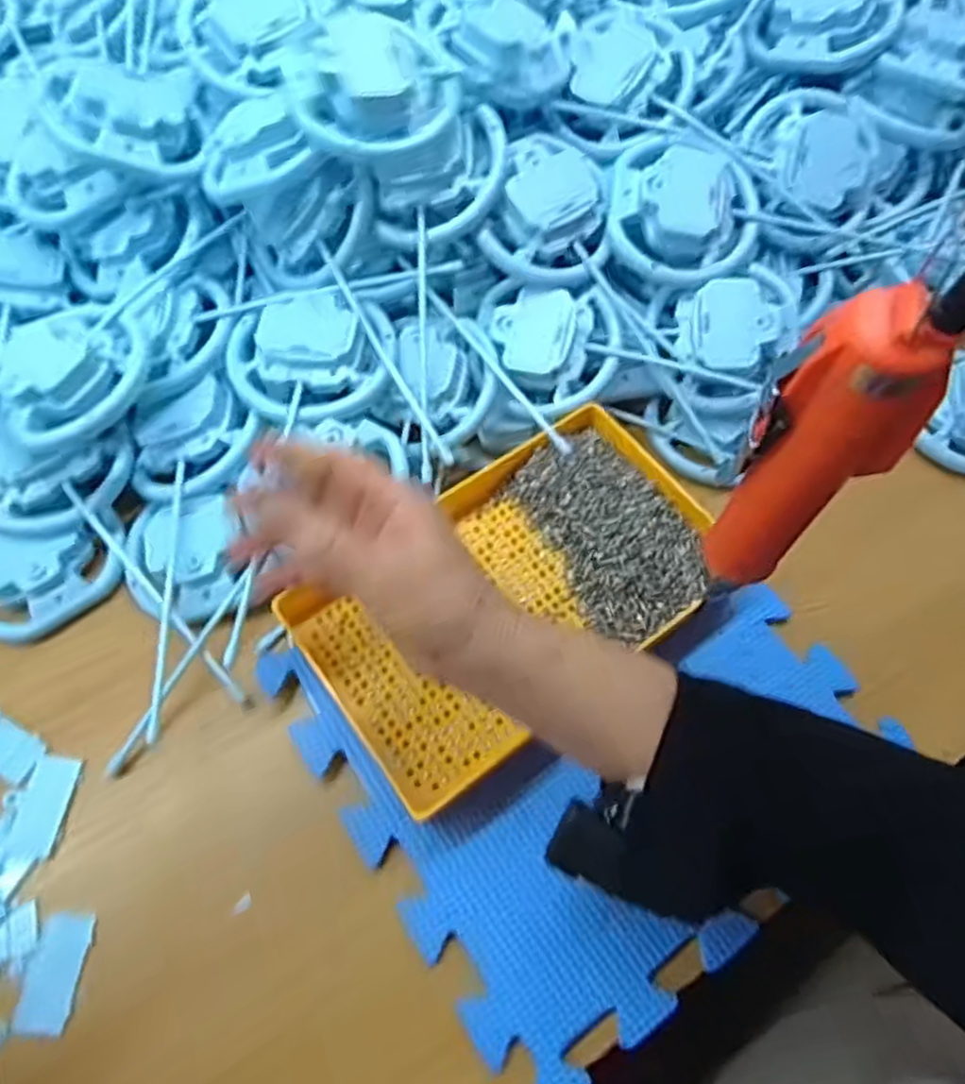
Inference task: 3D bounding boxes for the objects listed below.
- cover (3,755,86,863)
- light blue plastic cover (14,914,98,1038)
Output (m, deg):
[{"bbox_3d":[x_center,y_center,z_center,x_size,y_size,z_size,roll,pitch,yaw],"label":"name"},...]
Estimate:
[{"bbox_3d":[-0.239,0.144,0.407,0.026,0.004,0.053,7,64,2],"label":"cover"},{"bbox_3d":[-0.213,0.214,0.373,0.027,0.006,0.052,4,64,1],"label":"light blue plastic cover"}]

